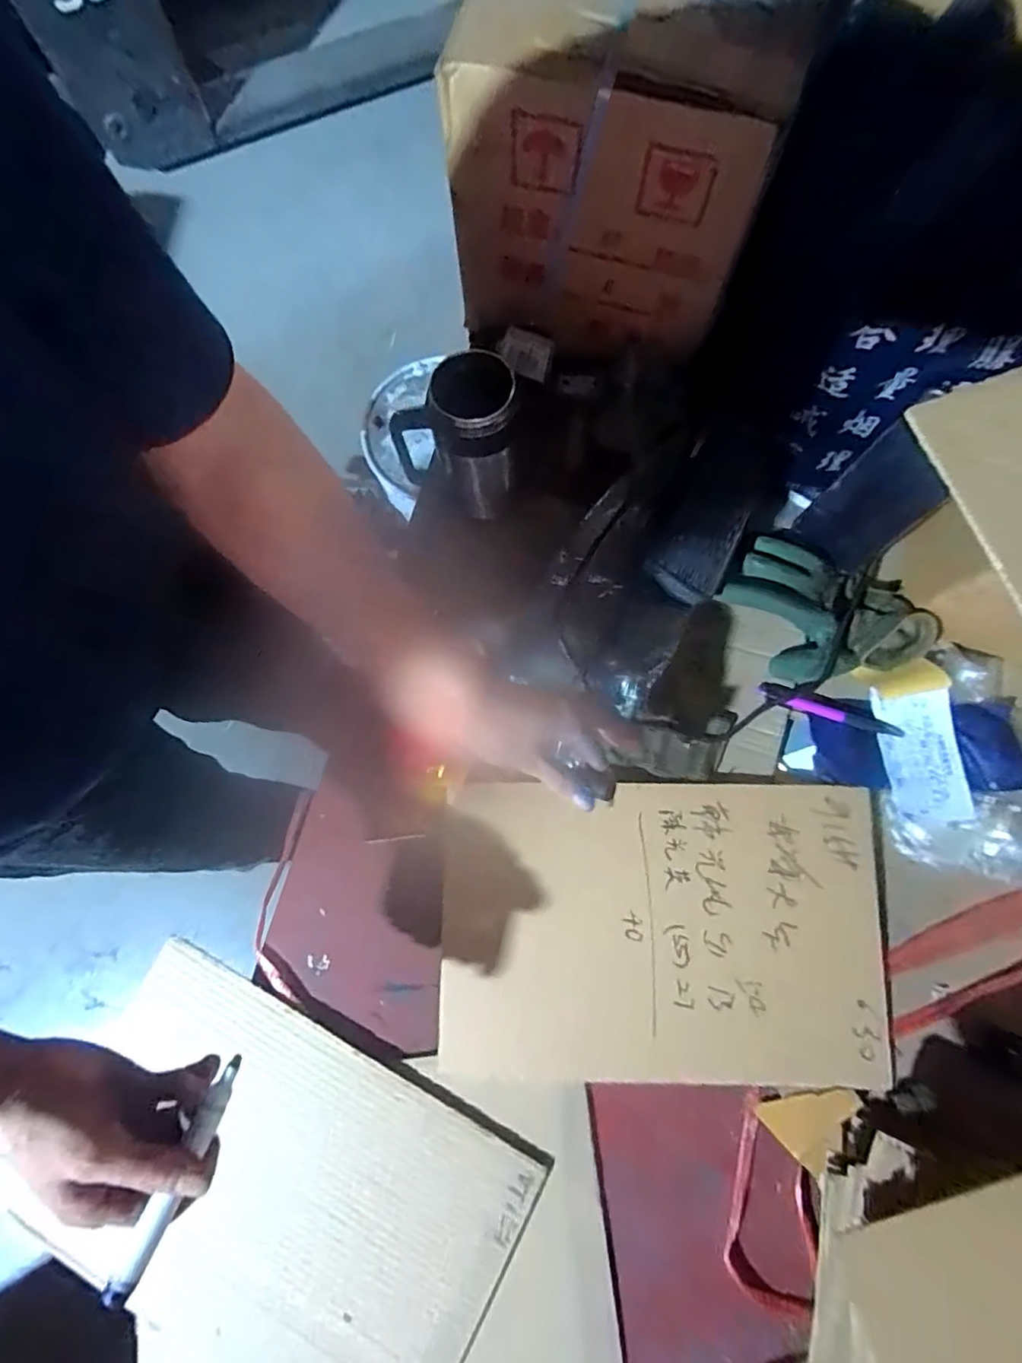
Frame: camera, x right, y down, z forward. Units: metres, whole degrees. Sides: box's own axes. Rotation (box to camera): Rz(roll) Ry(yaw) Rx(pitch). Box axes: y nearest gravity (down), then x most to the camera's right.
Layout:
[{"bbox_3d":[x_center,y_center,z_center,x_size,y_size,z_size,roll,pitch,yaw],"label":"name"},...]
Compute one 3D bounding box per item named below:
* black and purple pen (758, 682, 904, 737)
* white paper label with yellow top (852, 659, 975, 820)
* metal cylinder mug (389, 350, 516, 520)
[{"bbox_3d":[0.299,0.028,0.571,0.126,0.017,0.016,22,80,6],"label":"black and purple pen"},{"bbox_3d":[0.372,0.053,0.555,0.069,0.020,0.142,-11,78,-1],"label":"white paper label with yellow top"},{"bbox_3d":[-0.046,-0.227,0.577,0.107,0.141,0.102,0,78,2],"label":"metal cylinder mug"}]

